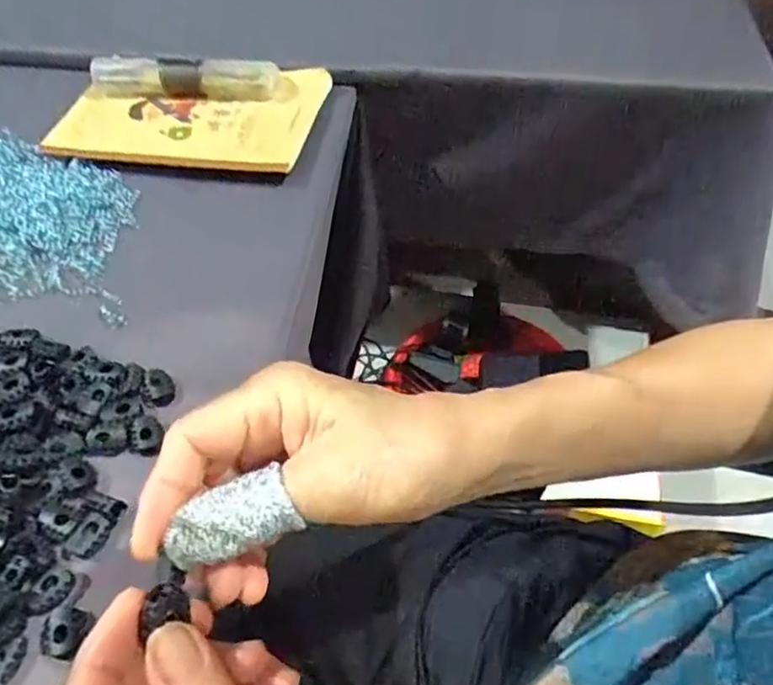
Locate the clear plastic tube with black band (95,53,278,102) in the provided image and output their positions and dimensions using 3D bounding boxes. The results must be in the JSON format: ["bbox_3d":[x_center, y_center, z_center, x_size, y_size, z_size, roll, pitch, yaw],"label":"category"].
[{"bbox_3d":[-0.170,-0.226,0.533,0.153,0.029,0.031,6,53,6],"label":"clear plastic tube with black band"}]

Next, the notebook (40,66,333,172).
[{"bbox_3d":[-0.162,-0.192,0.525,0.208,0.013,0.139,7,53,7],"label":"notebook"}]

